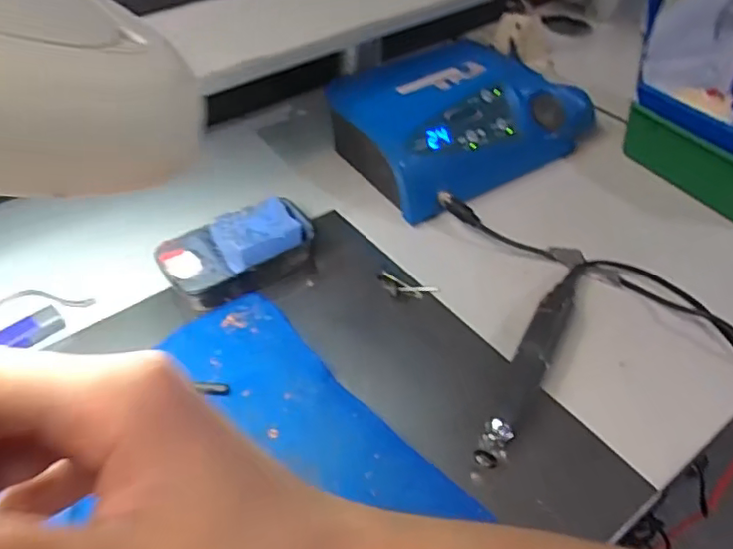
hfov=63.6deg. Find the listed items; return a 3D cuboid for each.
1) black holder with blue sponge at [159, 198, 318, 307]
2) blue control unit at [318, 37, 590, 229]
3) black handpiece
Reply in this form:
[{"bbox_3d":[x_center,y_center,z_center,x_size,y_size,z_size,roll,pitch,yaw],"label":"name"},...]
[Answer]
[{"bbox_3d":[-0.112,-0.019,0.520,0.129,0.041,0.079,-25,51,-23],"label":"black holder with blue sponge"},{"bbox_3d":[0.112,-0.162,0.629,0.278,0.084,0.164,-21,49,-20],"label":"blue control unit"},{"bbox_3d":[0.129,0.059,0.448,0.026,0.021,0.209,23,50,21],"label":"black handpiece"}]

